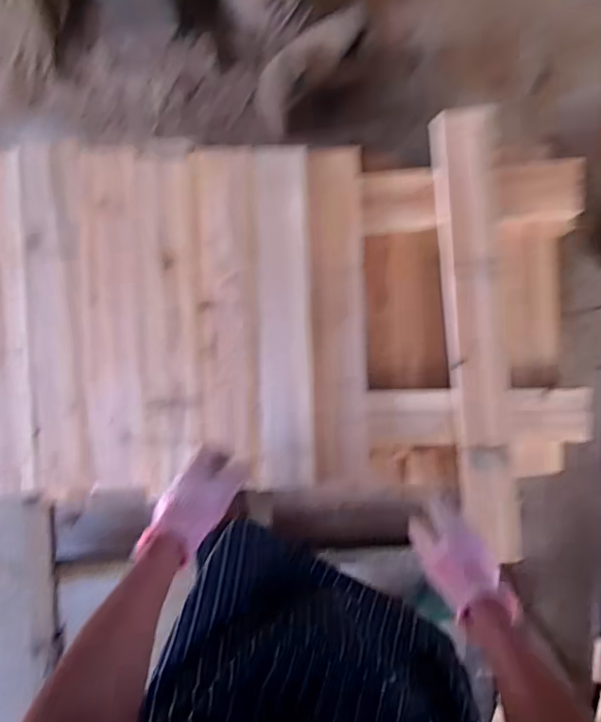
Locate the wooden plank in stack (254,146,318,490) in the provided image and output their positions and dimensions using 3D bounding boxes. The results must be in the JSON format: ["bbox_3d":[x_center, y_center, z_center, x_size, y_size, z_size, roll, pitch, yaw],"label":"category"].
[{"bbox_3d":[-0.024,-0.064,0.856,0.082,0.031,0.496,-2,92,-4],"label":"wooden plank in stack"}]

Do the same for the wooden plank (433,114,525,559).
[{"bbox_3d":[0.270,-0.046,0.883,0.091,0.028,0.667,-5,90,-4],"label":"wooden plank"}]

